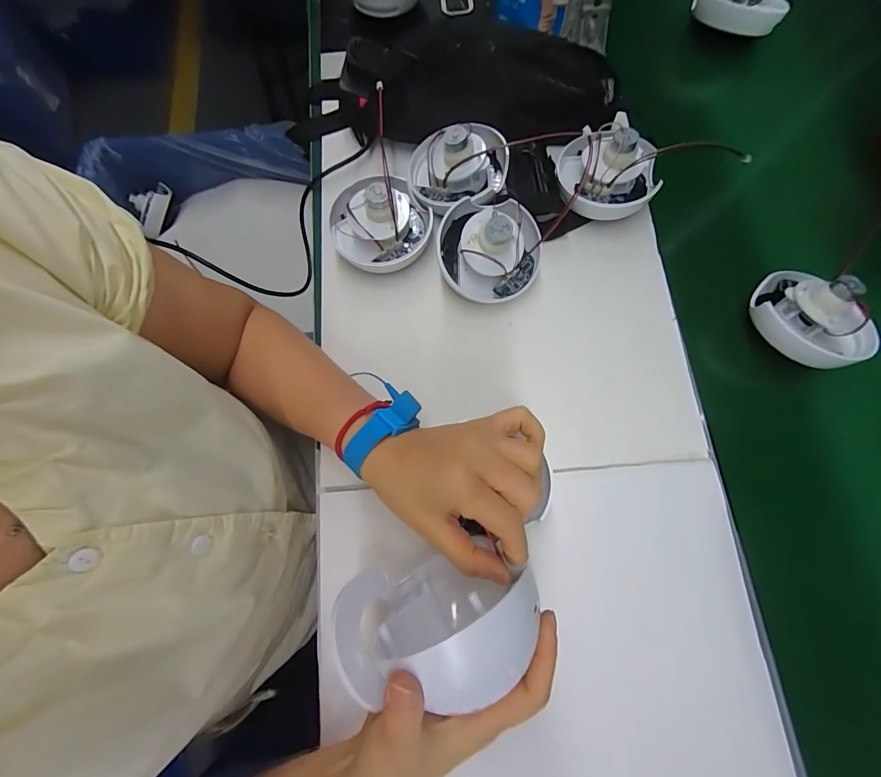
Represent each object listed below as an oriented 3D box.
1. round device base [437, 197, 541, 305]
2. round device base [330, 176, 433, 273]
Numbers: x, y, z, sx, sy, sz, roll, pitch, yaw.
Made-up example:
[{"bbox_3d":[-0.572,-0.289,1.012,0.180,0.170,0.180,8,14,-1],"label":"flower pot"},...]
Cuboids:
[{"bbox_3d":[0.052,-0.142,0.393,0.105,0.080,0.099,0,75,1],"label":"round device base"},{"bbox_3d":[-0.065,-0.179,0.401,0.105,0.064,0.107,0,75,1],"label":"round device base"}]

